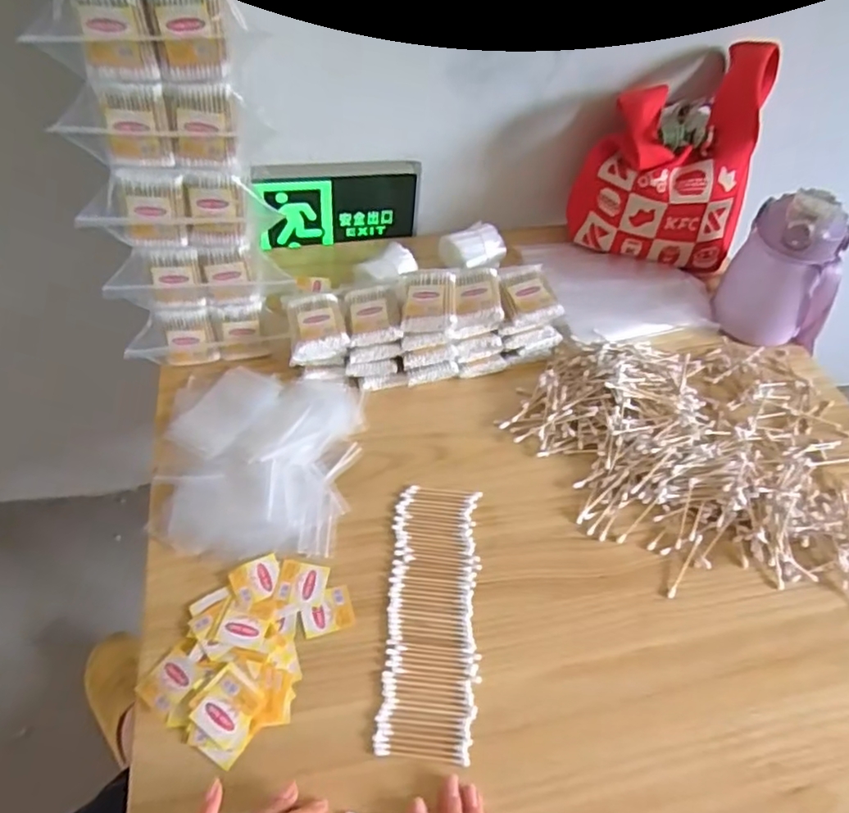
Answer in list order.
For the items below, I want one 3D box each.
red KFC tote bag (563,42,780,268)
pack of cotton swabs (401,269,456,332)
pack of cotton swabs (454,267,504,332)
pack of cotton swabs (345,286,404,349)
[{"bbox_3d":[0.326,-0.320,0.856,0.213,0.224,0.187,25,50,16],"label":"red KFC tote bag"},{"bbox_3d":[0.006,-0.116,0.707,0.053,0.024,0.079,7,48,1],"label":"pack of cotton swabs"},{"bbox_3d":[0.057,-0.115,0.715,0.052,0.031,0.075,0,48,-5],"label":"pack of cotton swabs"},{"bbox_3d":[-0.056,-0.100,0.713,0.052,0.021,0.073,-4,48,-9],"label":"pack of cotton swabs"}]

